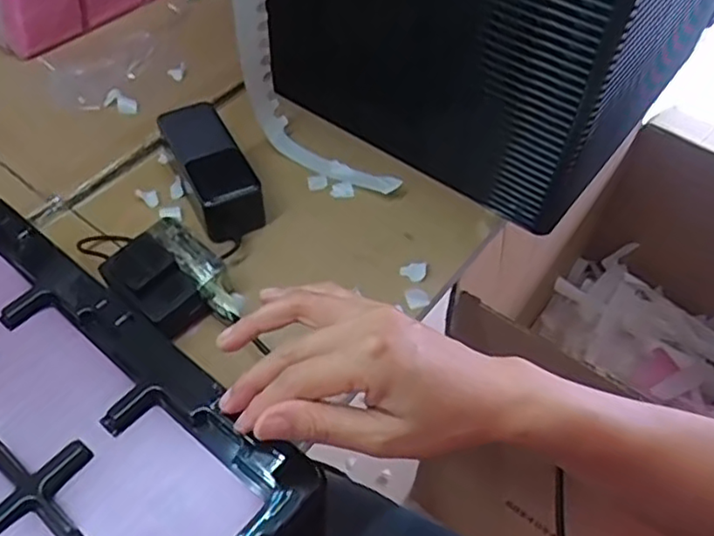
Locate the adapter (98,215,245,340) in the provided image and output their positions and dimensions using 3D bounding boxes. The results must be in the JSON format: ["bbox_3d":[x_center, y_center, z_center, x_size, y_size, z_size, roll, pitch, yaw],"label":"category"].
[{"bbox_3d":[-0.145,0.013,0.523,0.102,0.044,0.071,37,60,22],"label":"adapter"}]

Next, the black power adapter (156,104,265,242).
[{"bbox_3d":[-0.134,-0.088,0.599,0.058,0.045,0.143,-22,57,-18],"label":"black power adapter"}]

